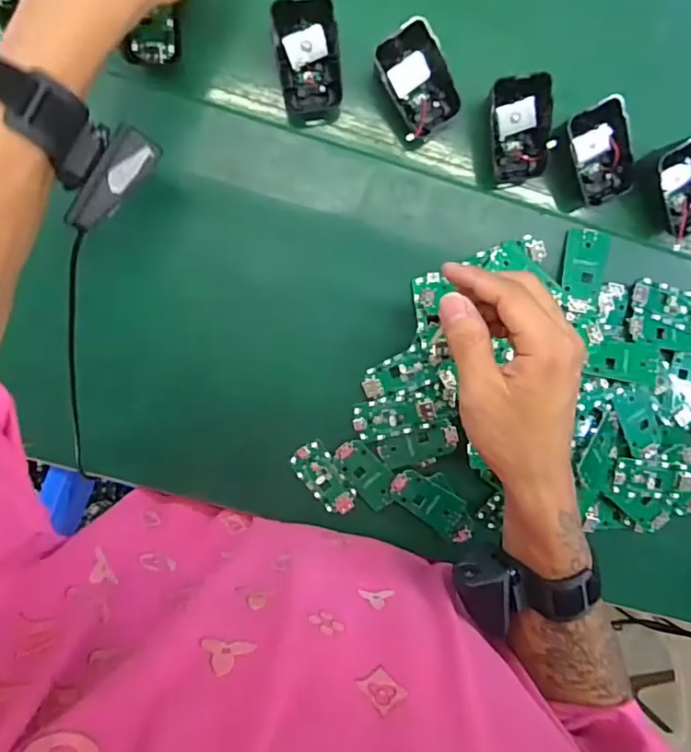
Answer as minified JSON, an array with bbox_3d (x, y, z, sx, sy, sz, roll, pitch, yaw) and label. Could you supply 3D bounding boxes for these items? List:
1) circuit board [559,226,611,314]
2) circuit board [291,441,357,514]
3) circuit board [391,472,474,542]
[{"bbox_3d":[0.184,-0.081,0.426,0.030,0.007,0.062,10,96,-4],"label":"circuit board"},{"bbox_3d":[-0.017,0.085,0.451,0.030,0.004,0.064,-35,97,2],"label":"circuit board"},{"bbox_3d":[0.073,0.107,0.453,0.080,0.006,0.031,38,93,-6],"label":"circuit board"}]

